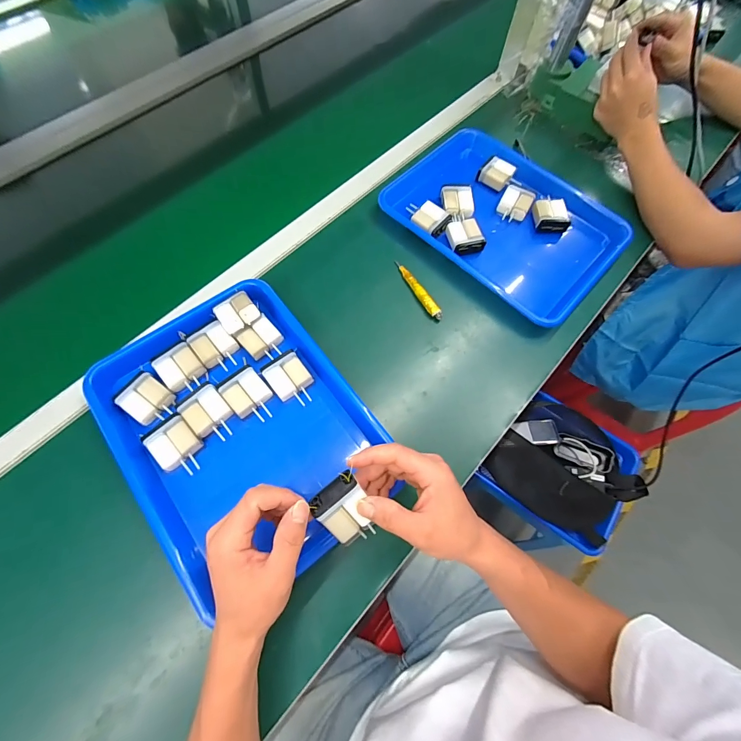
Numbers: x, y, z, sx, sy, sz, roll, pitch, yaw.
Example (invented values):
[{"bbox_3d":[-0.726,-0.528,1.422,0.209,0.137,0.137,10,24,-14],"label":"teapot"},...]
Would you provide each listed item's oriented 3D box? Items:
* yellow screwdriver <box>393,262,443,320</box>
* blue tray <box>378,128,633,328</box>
[{"bbox_3d":[0.068,-0.118,0.511,0.018,0.011,0.111,-30,71,-13],"label":"yellow screwdriver"},{"bbox_3d":[0.208,-0.240,0.552,0.338,0.032,0.253,42,73,15],"label":"blue tray"}]

